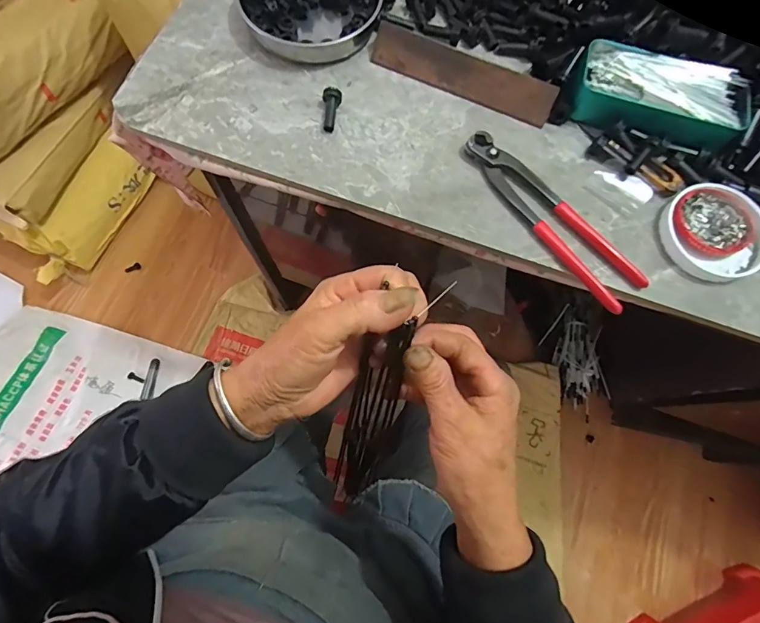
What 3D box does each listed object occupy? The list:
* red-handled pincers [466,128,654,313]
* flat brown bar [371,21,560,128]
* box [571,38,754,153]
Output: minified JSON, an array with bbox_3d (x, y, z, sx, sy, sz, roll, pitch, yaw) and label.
[{"bbox_3d":[0.147,-0.084,0.368,0.041,0.015,0.194,-40,79,-13],"label":"red-handled pincers"},{"bbox_3d":[0.079,-0.228,0.404,0.179,0.035,0.004,25,31,6],"label":"flat brown bar"},{"bbox_3d":[0.262,-0.204,0.392,0.154,0.031,0.078,15,73,2],"label":"box"}]

